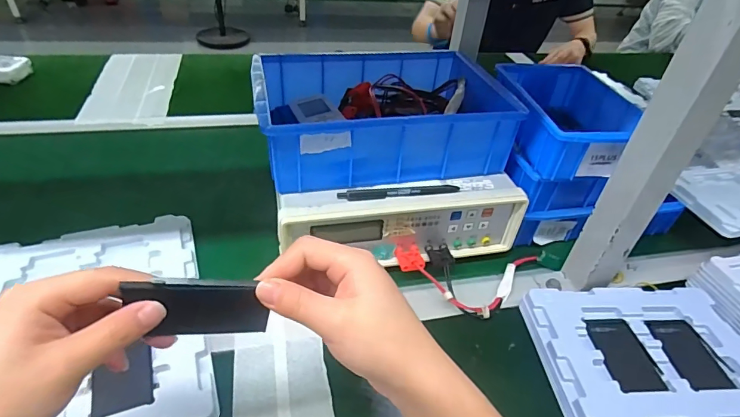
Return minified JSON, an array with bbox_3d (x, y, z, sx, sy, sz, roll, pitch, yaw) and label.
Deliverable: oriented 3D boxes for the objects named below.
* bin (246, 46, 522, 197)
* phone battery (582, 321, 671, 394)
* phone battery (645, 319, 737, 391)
[{"bbox_3d":[0.011,-0.116,0.548,0.291,0.091,0.199,-6,40,-15],"label":"bin"},{"bbox_3d":[0.259,0.146,0.437,0.054,0.008,0.081,0,39,-8],"label":"phone battery"},{"bbox_3d":[0.330,0.148,0.444,0.056,0.006,0.082,0,38,-9],"label":"phone battery"}]

